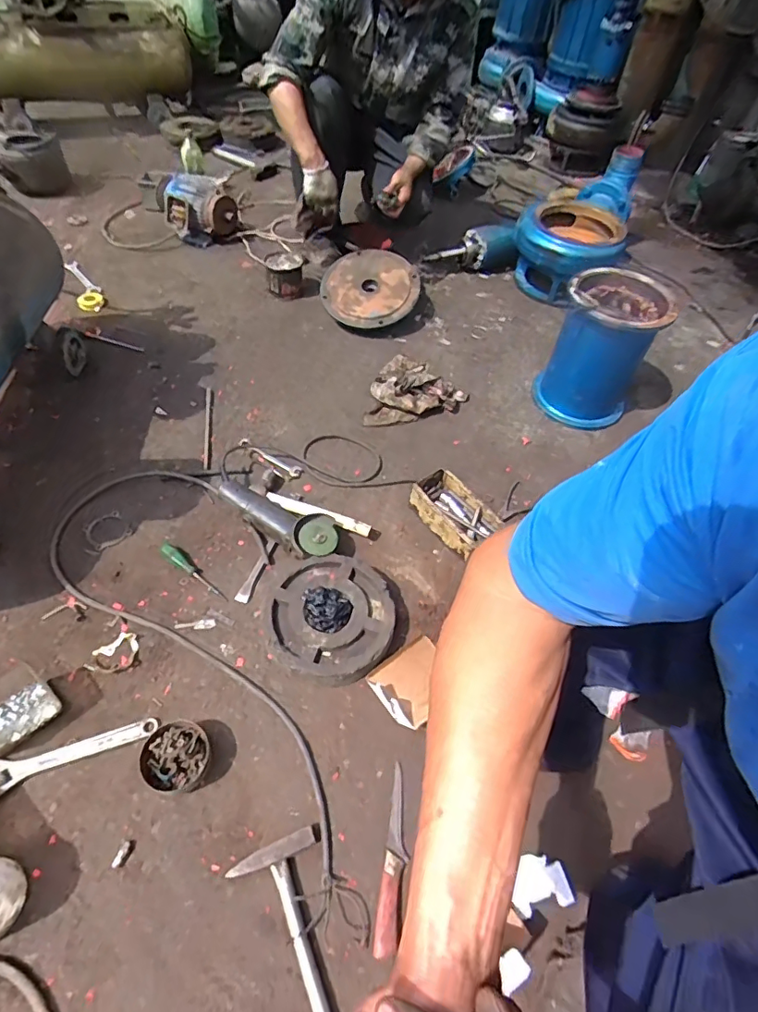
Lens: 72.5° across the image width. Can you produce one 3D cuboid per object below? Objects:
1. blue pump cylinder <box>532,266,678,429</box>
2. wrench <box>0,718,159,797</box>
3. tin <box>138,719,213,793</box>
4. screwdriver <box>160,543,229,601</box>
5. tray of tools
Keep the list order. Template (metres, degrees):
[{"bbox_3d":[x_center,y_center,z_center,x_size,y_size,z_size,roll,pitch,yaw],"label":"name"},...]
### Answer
[{"bbox_3d":[0.579,-0.408,1.343,0.223,0.331,0.234,35,55,17],"label":"blue pump cylinder"},{"bbox_3d":[-0.502,0.403,0.828,0.269,0.020,0.060,-8,54,-16],"label":"wrench"},{"bbox_3d":[-0.323,0.400,0.827,0.091,0.052,0.100,5,52,-6],"label":"tin"},{"bbox_3d":[-0.378,0.135,1.062,0.182,0.024,0.030,38,56,10],"label":"screwdriver"},{"bbox_3d":[0.169,0.016,1.156,0.135,0.074,0.200,-31,60,-26],"label":"tray of tools"}]

